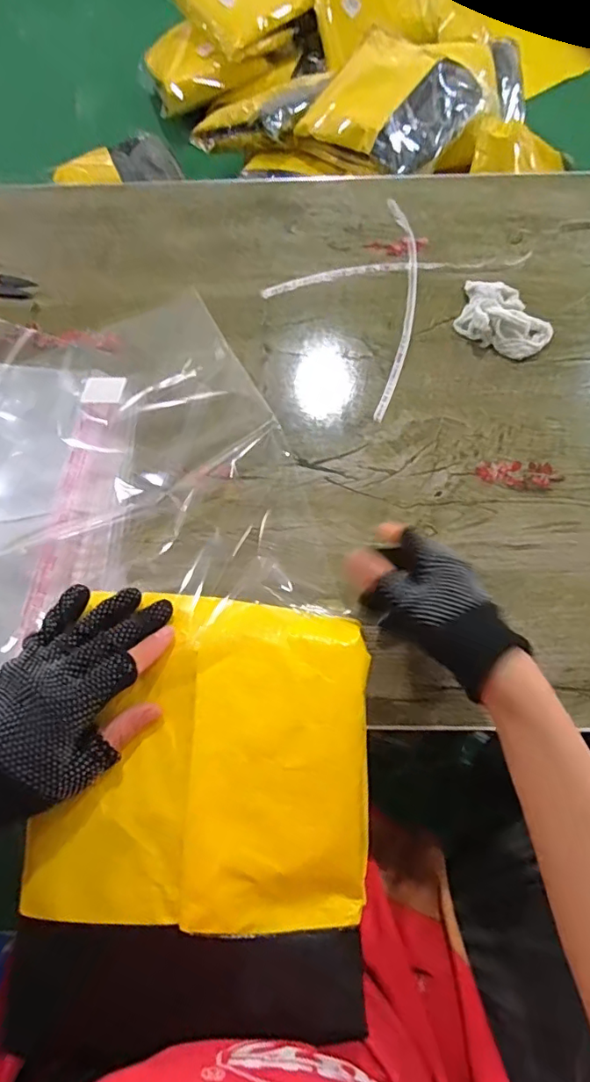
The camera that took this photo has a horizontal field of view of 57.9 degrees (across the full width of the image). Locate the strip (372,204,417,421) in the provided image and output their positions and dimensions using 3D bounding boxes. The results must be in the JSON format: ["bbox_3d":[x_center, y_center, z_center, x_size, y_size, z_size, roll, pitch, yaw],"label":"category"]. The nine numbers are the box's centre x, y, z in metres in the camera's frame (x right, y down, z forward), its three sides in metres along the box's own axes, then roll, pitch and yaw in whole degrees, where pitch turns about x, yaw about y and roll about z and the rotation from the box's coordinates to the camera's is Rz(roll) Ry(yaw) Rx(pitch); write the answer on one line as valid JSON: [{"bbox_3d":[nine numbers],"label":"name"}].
[{"bbox_3d":[0.106,-0.244,0.542,0.033,0.006,0.277,6,69,3],"label":"strip"}]

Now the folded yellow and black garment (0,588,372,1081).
[{"bbox_3d":[-0.061,0.180,0.334,0.207,0.031,0.282,3,81,4],"label":"folded yellow and black garment"}]

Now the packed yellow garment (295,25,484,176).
[{"bbox_3d":[0.170,-0.771,0.934,0.261,0.070,0.220,39,92,16],"label":"packed yellow garment"}]

